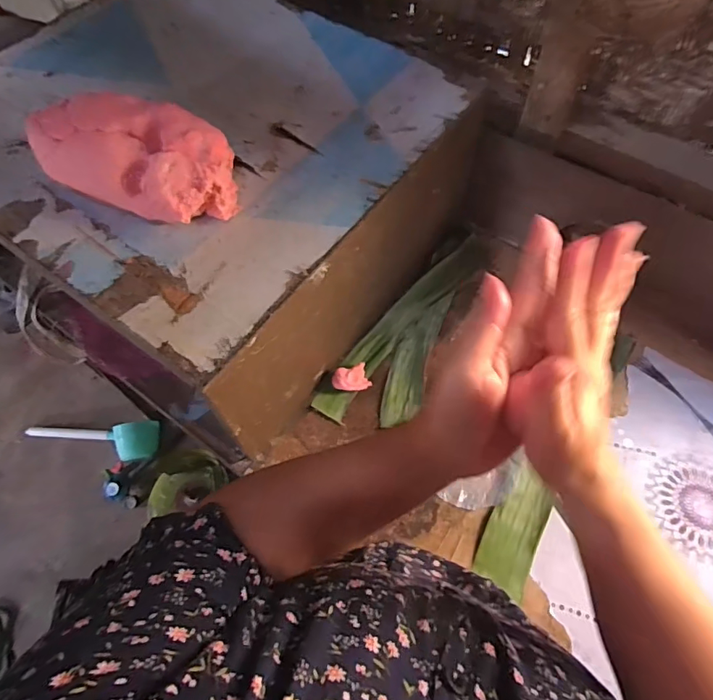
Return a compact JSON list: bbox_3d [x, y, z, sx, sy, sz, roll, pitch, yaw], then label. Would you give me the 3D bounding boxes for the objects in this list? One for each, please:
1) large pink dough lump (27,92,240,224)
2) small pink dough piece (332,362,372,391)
[{"bbox_3d":[-0.228,-0.194,0.513,0.195,0.091,0.104,16,63,9],"label":"large pink dough lump"},{"bbox_3d":[-0.007,0.041,0.693,0.053,0.030,0.038,-22,64,-11],"label":"small pink dough piece"}]

